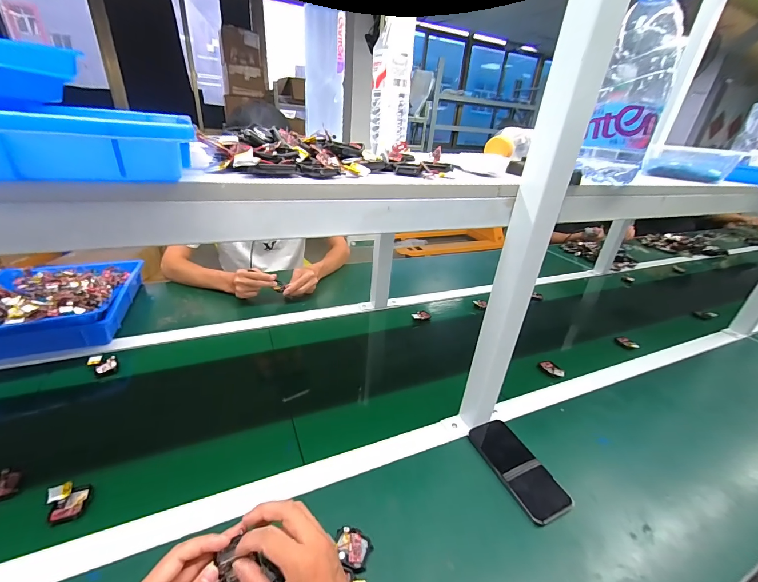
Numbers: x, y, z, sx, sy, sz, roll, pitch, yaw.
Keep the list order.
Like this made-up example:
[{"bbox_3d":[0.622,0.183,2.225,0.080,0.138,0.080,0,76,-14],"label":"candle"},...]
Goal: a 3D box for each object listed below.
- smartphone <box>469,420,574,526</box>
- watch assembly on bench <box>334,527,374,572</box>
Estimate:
[{"bbox_3d":[0.224,0.278,0.522,0.082,0.014,0.157,-8,30,-22],"label":"smartphone"},{"bbox_3d":[-0.033,0.318,0.403,0.046,0.010,0.039,14,29,17],"label":"watch assembly on bench"}]

